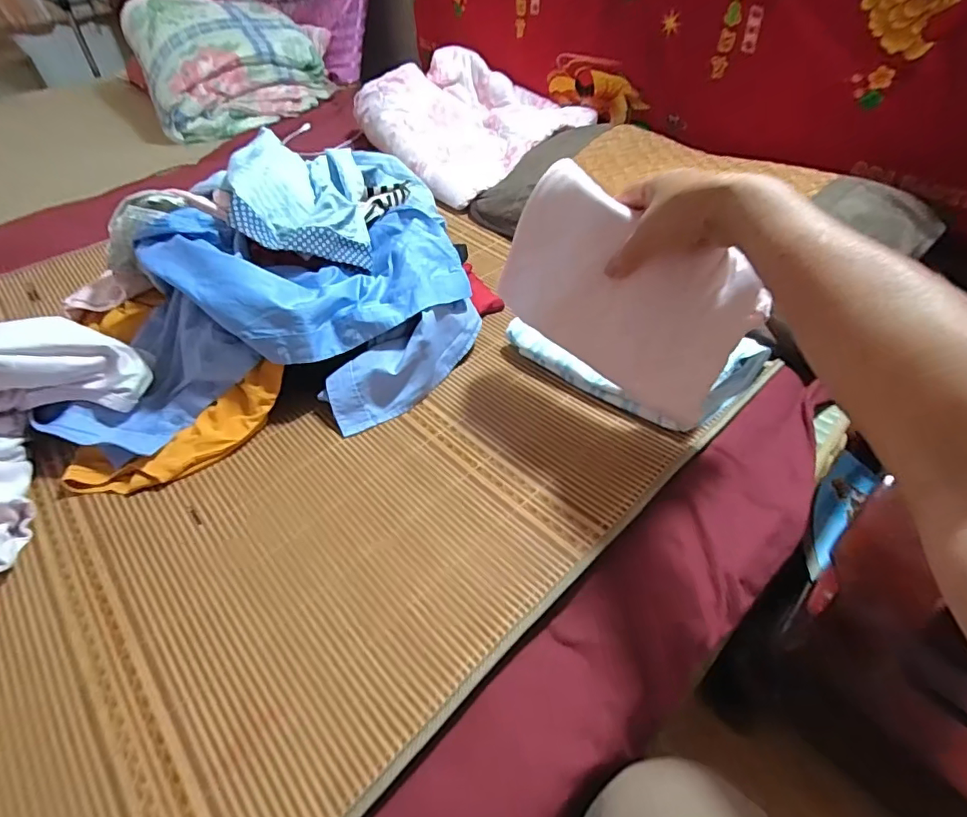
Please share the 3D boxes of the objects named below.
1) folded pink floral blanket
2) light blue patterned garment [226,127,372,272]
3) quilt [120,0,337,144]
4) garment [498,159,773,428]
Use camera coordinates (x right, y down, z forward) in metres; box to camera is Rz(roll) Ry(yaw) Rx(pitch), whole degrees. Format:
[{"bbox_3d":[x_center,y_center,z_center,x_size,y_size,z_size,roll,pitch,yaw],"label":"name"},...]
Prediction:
[{"bbox_3d":[-0.037,-0.615,1.062,0.358,0.122,0.430,-26,52,-19],"label":"folded pink floral blanket"},{"bbox_3d":[-0.246,-0.283,0.670,0.164,0.099,0.246,-11,48,-8],"label":"light blue patterned garment"},{"bbox_3d":[-0.638,-0.896,1.290,0.452,0.215,0.342,-22,51,-17],"label":"quilt"},{"bbox_3d":[0.128,-0.116,0.475,0.099,0.141,0.231,-35,56,-26],"label":"garment"}]

